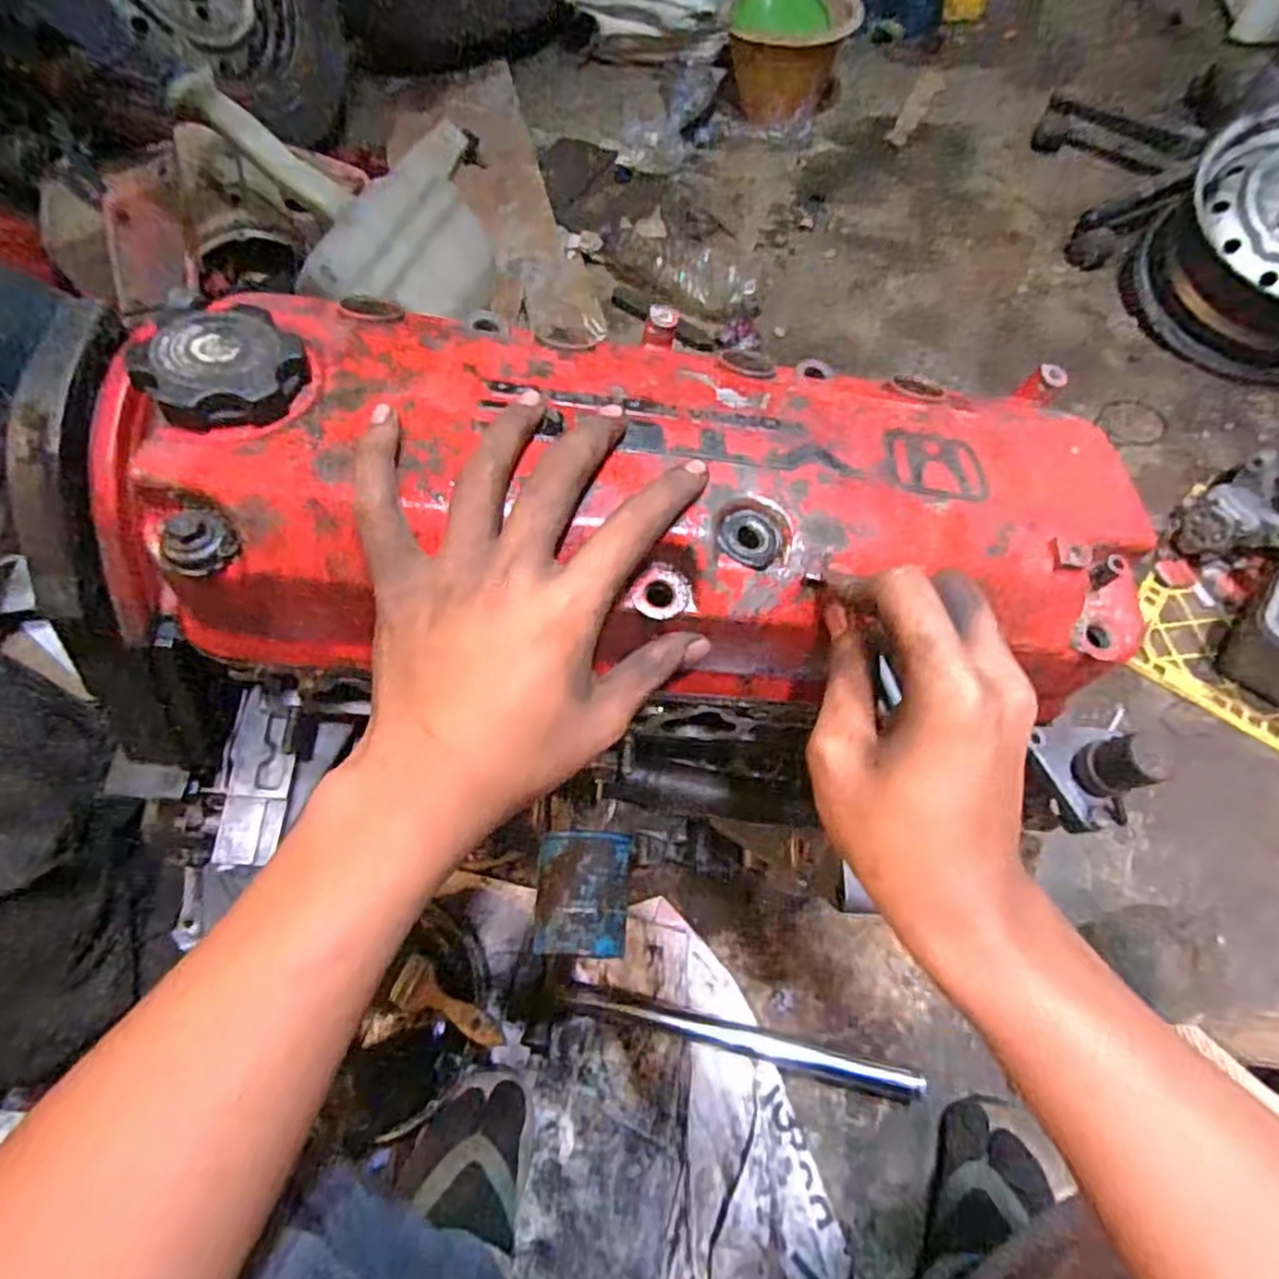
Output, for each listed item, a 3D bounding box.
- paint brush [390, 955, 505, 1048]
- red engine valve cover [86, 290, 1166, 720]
[{"bbox_3d":[-0.171,0.320,0.641,0.152,0.017,0.043,1,54,44],"label":"paint brush"},{"bbox_3d":[0.003,-0.059,0.333,0.454,0.090,0.175,2,61,-8],"label":"red engine valve cover"}]

